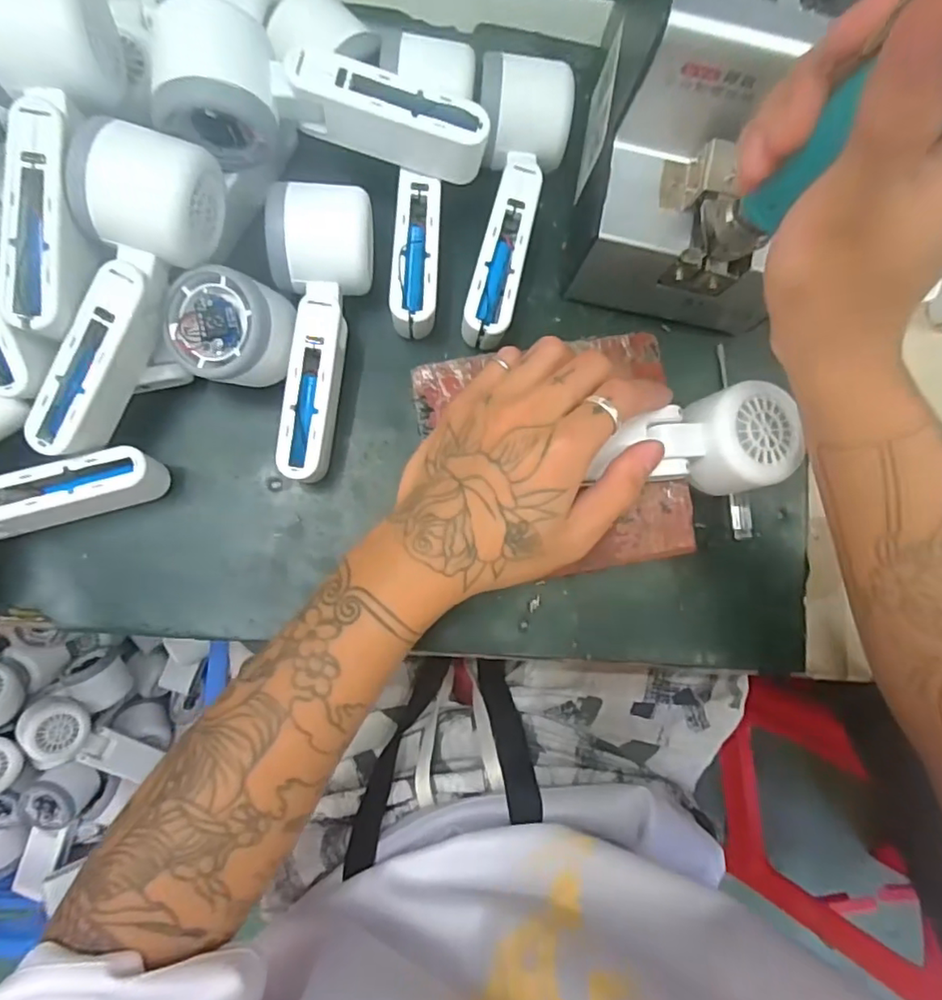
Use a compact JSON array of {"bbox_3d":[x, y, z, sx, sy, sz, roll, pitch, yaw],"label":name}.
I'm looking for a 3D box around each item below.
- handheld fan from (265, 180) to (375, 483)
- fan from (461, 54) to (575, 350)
[{"bbox_3d":[-0.085,-0.091,0.335,0.052,0.057,0.155,0,84,-5],"label":"handheld fan"},{"bbox_3d":[0.026,-0.170,0.352,0.051,0.055,0.155,4,84,-4],"label":"fan"}]

